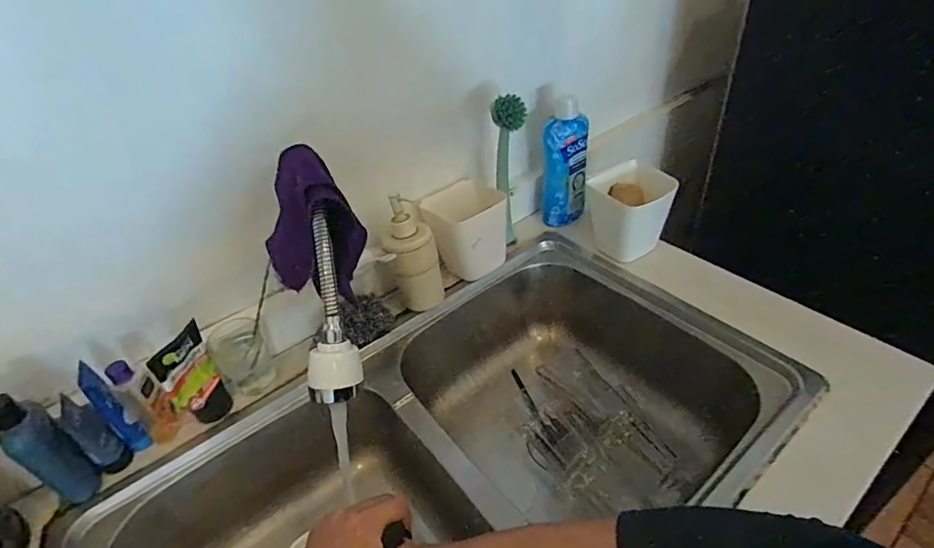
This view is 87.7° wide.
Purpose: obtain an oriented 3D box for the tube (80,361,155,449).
[{"bbox_3d":[-0.419,0.161,0.576,0.033,0.130,0.023,21,46,31],"label":"tube"}]

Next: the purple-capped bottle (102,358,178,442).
[{"bbox_3d":[-0.394,0.155,0.598,0.026,0.122,0.040,22,47,31],"label":"purple-capped bottle"}]

